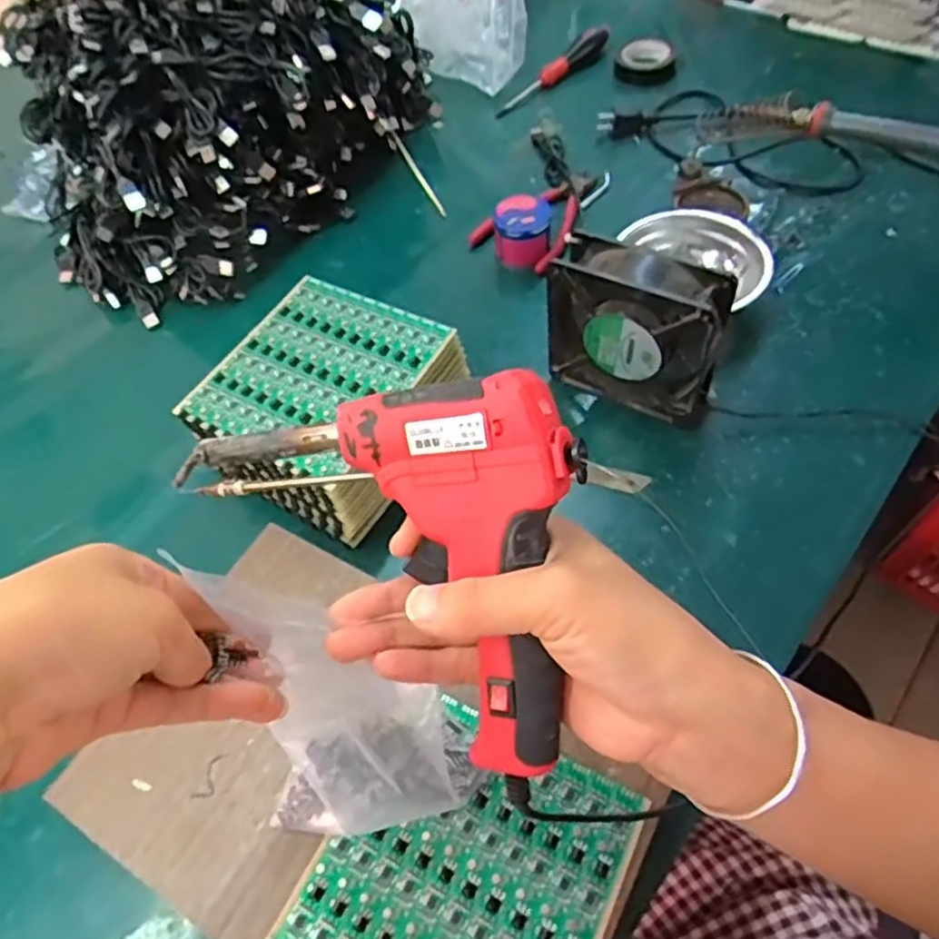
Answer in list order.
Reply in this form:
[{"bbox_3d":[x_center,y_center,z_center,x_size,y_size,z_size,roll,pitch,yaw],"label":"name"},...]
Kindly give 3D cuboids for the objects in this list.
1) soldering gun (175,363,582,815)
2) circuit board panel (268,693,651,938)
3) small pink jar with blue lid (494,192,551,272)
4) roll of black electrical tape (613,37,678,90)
[{"bbox_3d":[-0.017,0.011,0.282,0.195,0.045,0.131,37,111,14],"label":"soldering gun"},{"bbox_3d":[-0.005,0.205,0.341,0.137,0.013,0.153,23,61,19],"label":"circuit board panel"},{"bbox_3d":[0.050,-0.218,0.630,0.050,0.040,0.053,-5,54,4],"label":"small pink jar with blue lid"},{"bbox_3d":[0.199,-0.460,0.776,0.069,0.020,0.062,7,57,10],"label":"roll of black electrical tape"}]

